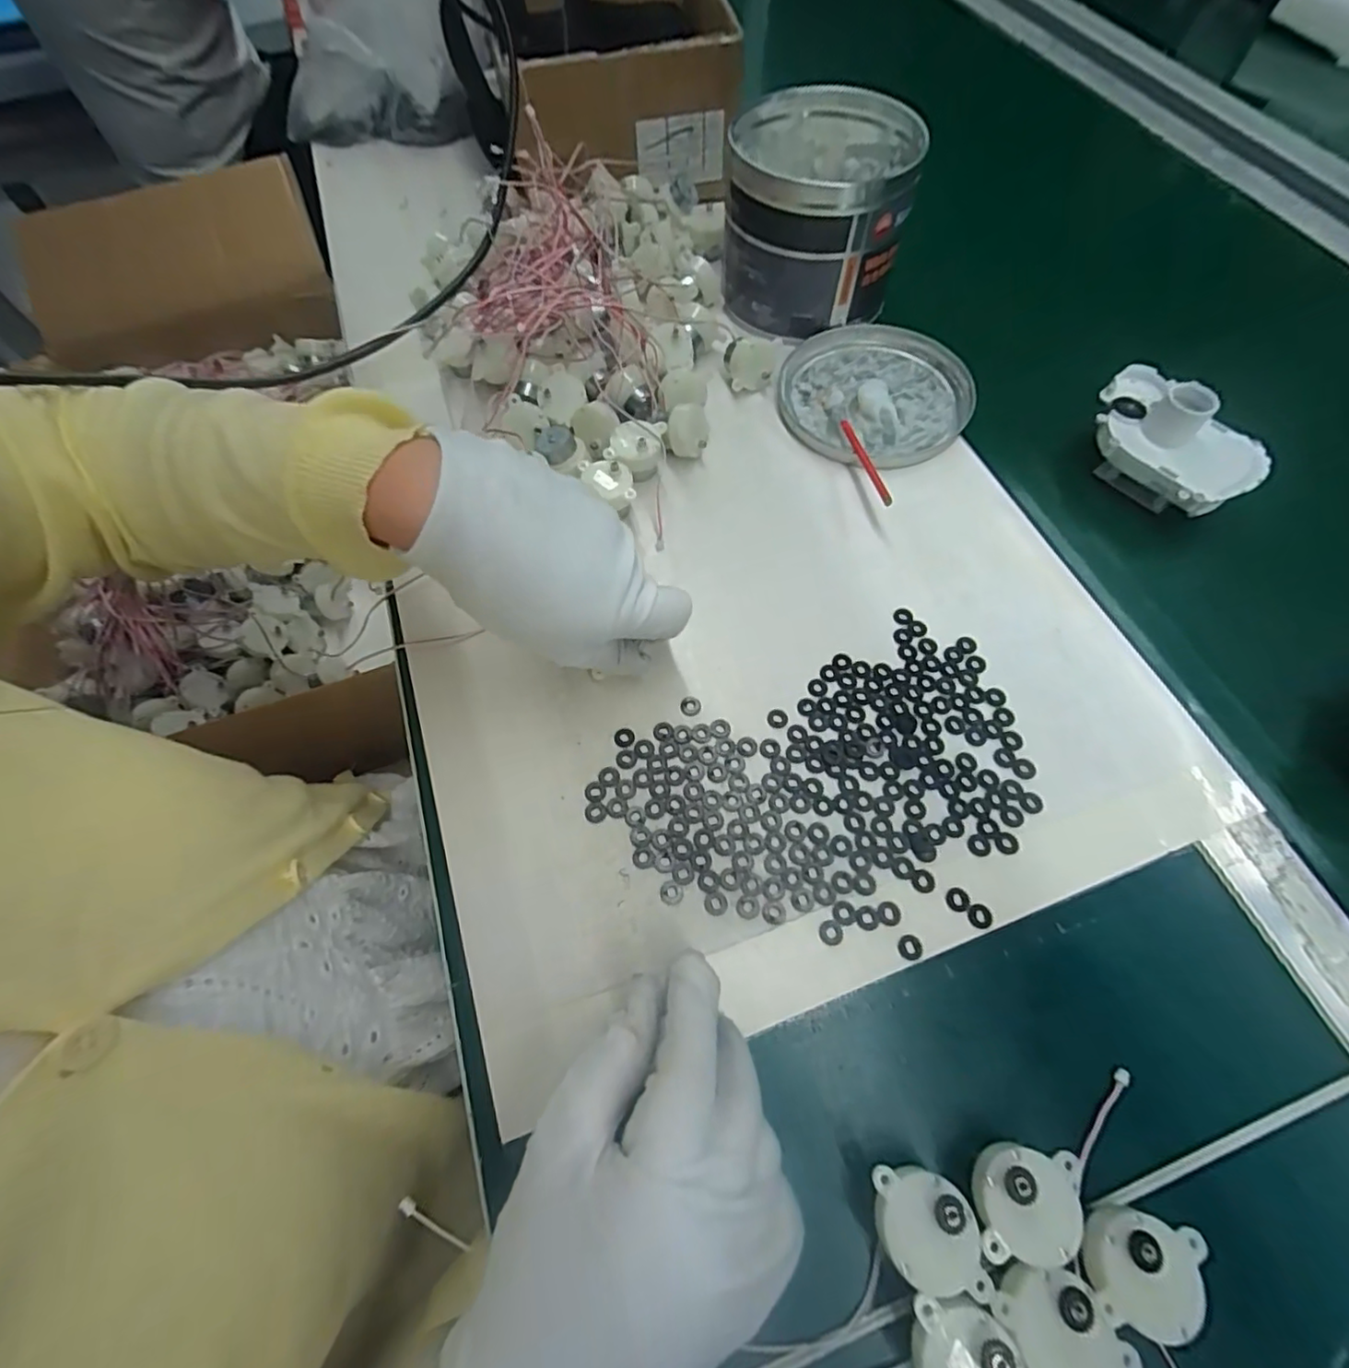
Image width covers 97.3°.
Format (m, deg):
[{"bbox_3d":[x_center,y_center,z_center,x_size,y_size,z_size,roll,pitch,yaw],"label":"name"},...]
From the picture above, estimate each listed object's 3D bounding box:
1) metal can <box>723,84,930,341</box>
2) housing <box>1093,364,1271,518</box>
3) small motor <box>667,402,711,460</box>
[{"bbox_3d":[0.102,-0.336,0.431,0.117,0.104,0.128,-1,64,1],"label":"metal can"},{"bbox_3d":[0.304,-0.150,0.367,0.061,0.055,0.101,-33,67,-14],"label":"housing"},{"bbox_3d":[0.009,-0.164,0.390,0.027,0.030,0.021,1,64,2],"label":"small motor"}]

